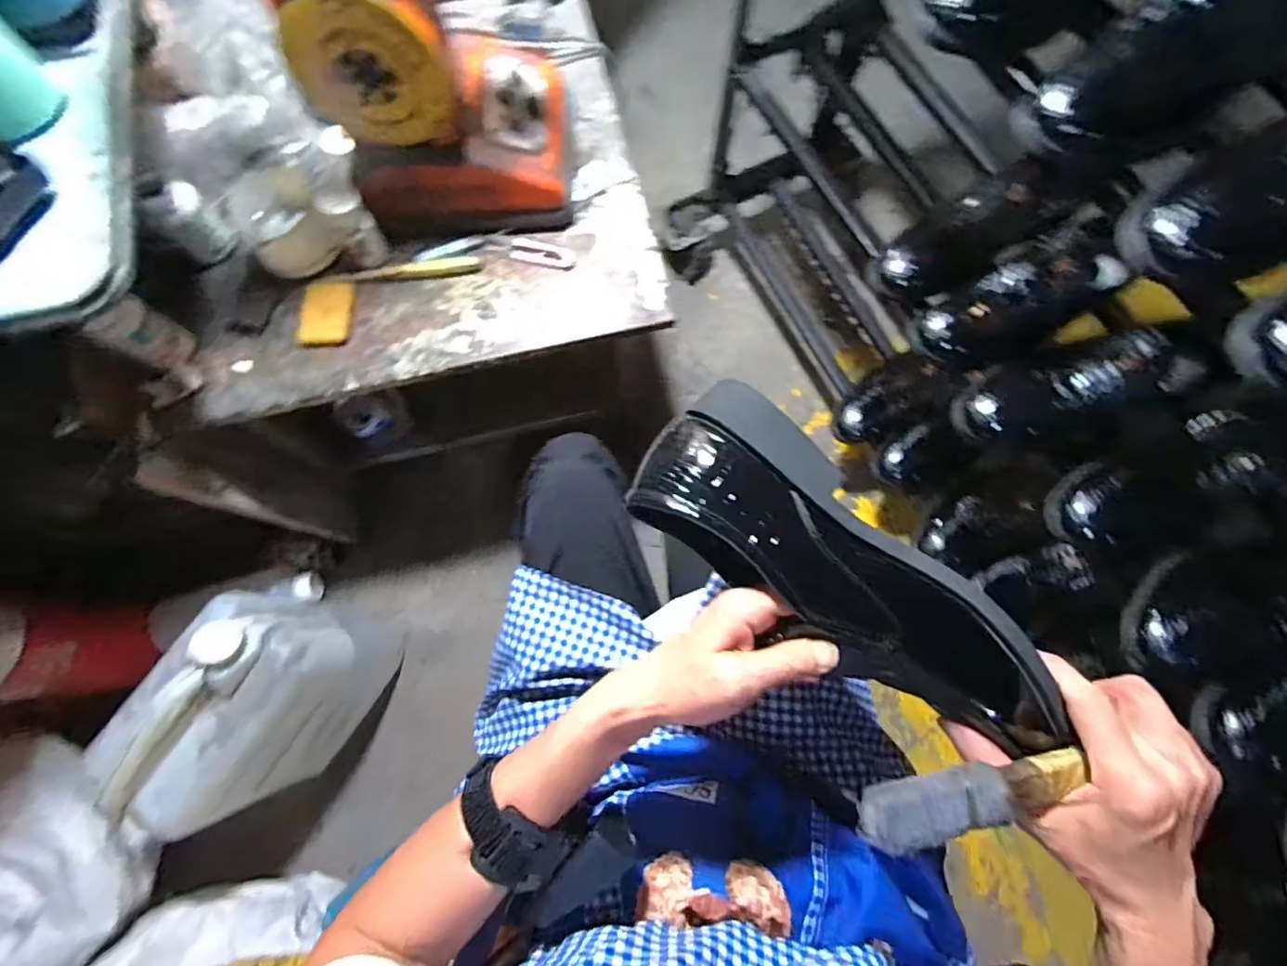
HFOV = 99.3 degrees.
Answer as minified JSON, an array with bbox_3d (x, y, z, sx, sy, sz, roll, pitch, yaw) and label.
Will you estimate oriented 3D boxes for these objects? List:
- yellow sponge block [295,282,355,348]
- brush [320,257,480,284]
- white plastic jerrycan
[{"bbox_3d":[-0.340,-0.183,0.588,0.050,0.011,0.078,0,76,-17],"label":"yellow sponge block"},{"bbox_3d":[-0.267,-0.233,0.601,0.166,0.017,0.026,-6,76,-2],"label":"brush"},{"bbox_3d":[-0.474,0.270,0.698,0.146,0.308,0.229,27,77,6],"label":"white plastic jerrycan"}]

